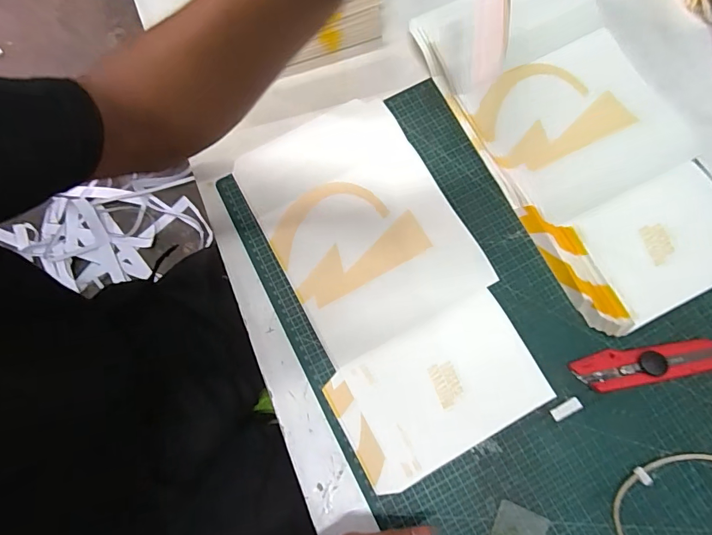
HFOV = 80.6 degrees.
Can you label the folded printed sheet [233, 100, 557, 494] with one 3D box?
[{"bbox_3d":[0.024,0.002,0.402,0.177,0.007,0.347,-24,76,-6],"label":"folded printed sheet"}]

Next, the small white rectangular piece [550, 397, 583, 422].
[{"bbox_3d":[0.185,0.124,0.368,0.028,0.004,0.011,-26,76,-6],"label":"small white rectangular piece"}]

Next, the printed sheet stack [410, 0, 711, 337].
[{"bbox_3d":[0.222,-0.139,0.419,0.188,0.031,0.371,-24,76,-6],"label":"printed sheet stack"}]

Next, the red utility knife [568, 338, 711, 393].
[{"bbox_3d":[0.260,0.085,0.367,0.134,0.018,0.032,-9,75,-2],"label":"red utility knife"}]

